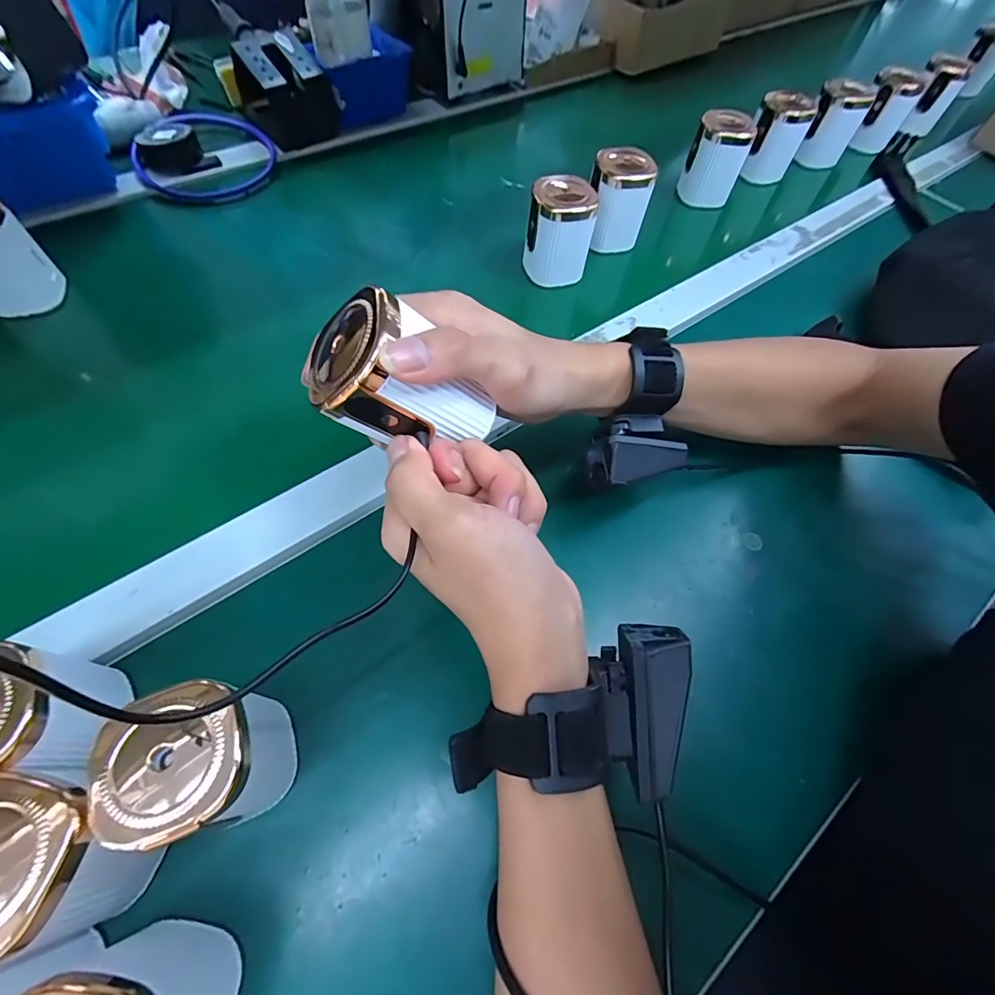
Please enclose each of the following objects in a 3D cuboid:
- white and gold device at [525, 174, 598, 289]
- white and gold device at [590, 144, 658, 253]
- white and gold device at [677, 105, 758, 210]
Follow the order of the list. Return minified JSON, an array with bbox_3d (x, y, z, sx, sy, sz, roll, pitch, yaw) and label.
[{"bbox_3d":[0.056,-0.243,0.425,0.057,0.069,0.057,10,61,1],"label":"white and gold device"},{"bbox_3d":[0.117,-0.288,0.454,0.057,0.070,0.052,14,61,4],"label":"white and gold device"},{"bbox_3d":[0.236,-0.364,0.505,0.061,0.074,0.054,23,62,9],"label":"white and gold device"}]

